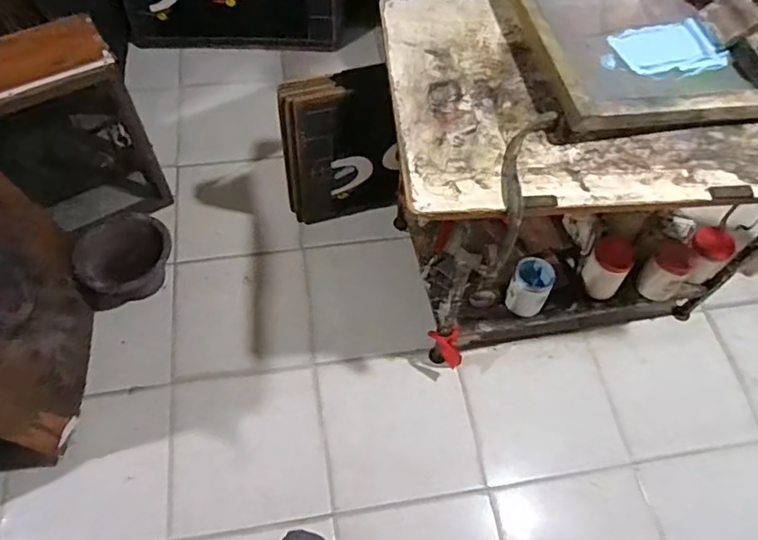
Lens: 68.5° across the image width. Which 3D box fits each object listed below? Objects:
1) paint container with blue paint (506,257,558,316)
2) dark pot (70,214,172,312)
[{"bbox_3d":[0.393,0.045,1.450,0.103,0.120,0.105,18,58,12],"label":"paint container with blue paint"},{"bbox_3d":[-0.761,-0.034,1.667,0.287,0.131,0.241,-29,60,-18],"label":"dark pot"}]

